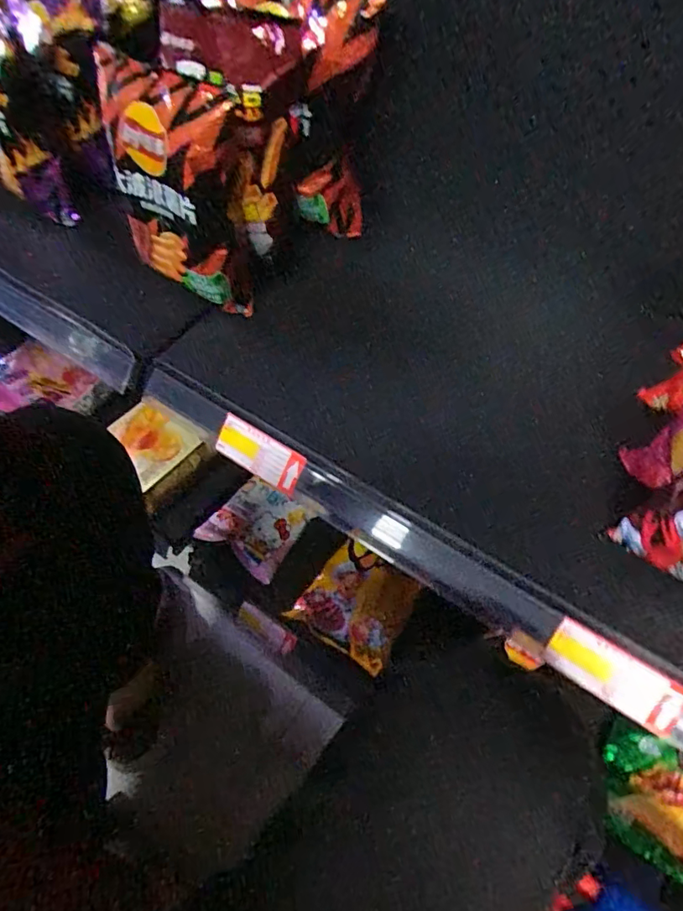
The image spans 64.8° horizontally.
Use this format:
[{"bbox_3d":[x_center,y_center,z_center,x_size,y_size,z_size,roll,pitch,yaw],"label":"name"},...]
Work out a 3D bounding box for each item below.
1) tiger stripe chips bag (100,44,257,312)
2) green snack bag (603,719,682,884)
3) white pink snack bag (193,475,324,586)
[{"bbox_3d":[-0.159,-0.256,0.527,0.150,0.195,0.068,22,59,16],"label":"tiger stripe chips bag"},{"bbox_3d":[0.360,0.380,0.574,0.161,0.041,0.113,29,62,20],"label":"green snack bag"},{"bbox_3d":[-0.119,0.092,0.767,0.128,0.034,0.129,30,62,21],"label":"white pink snack bag"}]

